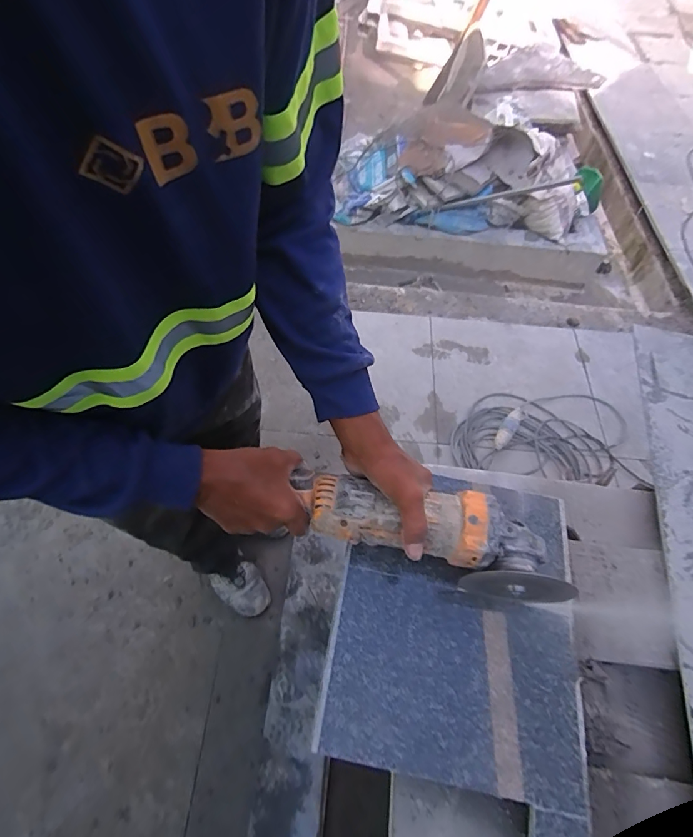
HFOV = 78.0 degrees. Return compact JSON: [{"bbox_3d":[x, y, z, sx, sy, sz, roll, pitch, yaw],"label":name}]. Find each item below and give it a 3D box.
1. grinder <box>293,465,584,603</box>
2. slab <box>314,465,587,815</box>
[{"bbox_3d":[0.080,0.116,0.453,0.278,0.082,0.078,17,60,3],"label":"grinder"},{"bbox_3d":[0.120,0.203,0.476,0.247,0.026,0.313,12,60,2],"label":"slab"}]

